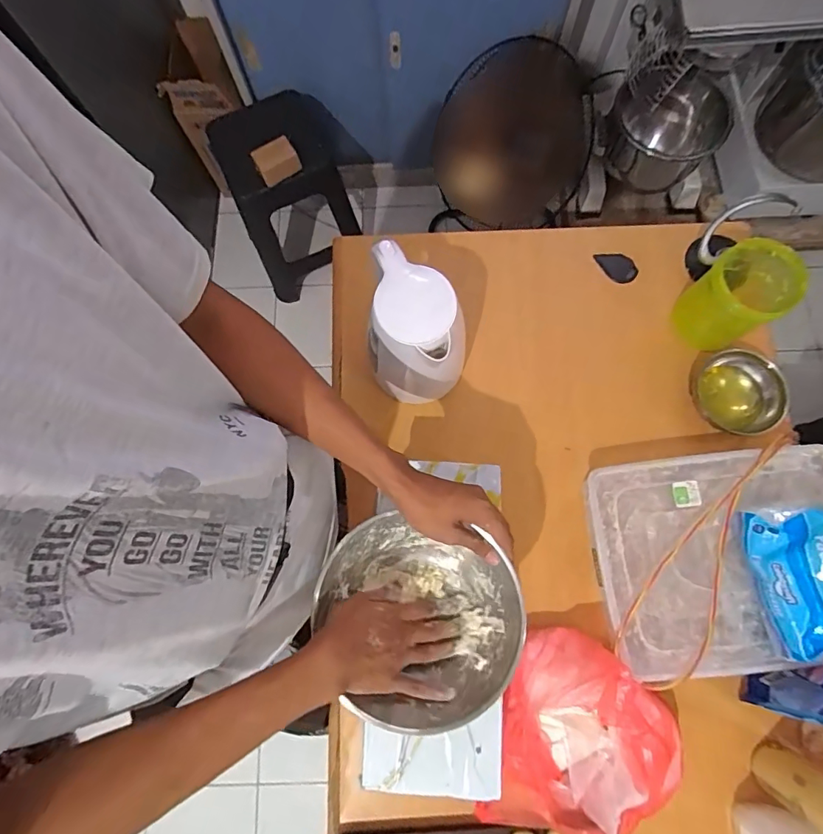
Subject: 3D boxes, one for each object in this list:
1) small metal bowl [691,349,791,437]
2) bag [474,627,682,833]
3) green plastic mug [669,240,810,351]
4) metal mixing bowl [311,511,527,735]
[{"bbox_3d":[0.498,-0.037,0.718,0.101,0.053,0.129,-6,77,0],"label":"small metal bowl"},{"bbox_3d":[0.224,0.420,0.606,0.224,0.086,0.235,24,79,7],"label":"bag"},{"bbox_3d":[0.491,-0.180,0.722,0.114,0.127,0.118,41,81,10],"label":"green plastic mug"},{"bbox_3d":[0.012,0.216,0.532,0.208,0.079,0.212,0,77,1],"label":"metal mixing bowl"}]

